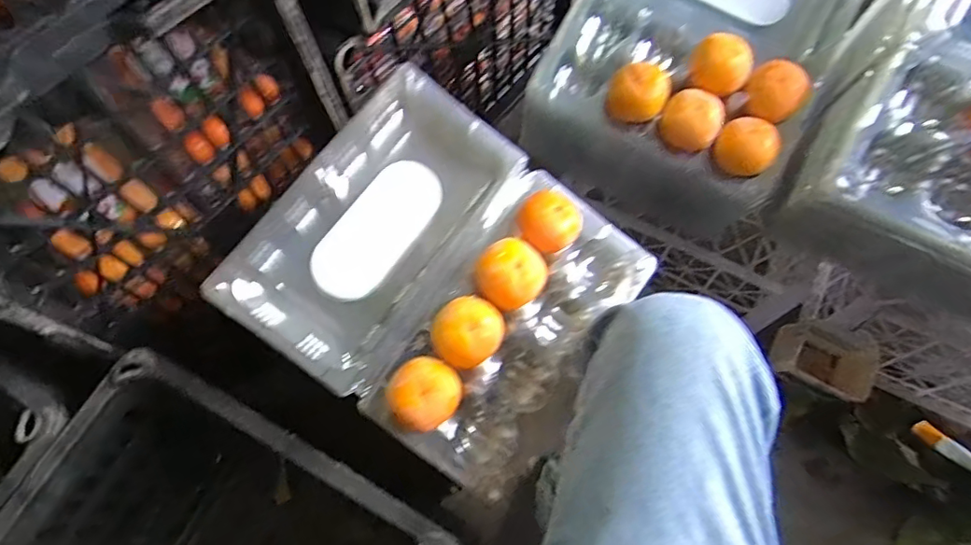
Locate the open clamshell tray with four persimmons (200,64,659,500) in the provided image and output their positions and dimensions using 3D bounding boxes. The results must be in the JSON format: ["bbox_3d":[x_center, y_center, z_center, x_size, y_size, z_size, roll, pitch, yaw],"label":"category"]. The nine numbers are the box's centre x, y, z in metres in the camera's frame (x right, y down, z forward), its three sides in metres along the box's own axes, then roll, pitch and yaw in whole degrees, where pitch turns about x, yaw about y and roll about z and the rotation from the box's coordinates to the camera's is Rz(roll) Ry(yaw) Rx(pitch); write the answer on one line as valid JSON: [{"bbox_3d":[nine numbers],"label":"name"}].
[{"bbox_3d":[-0.034,0.009,0.470,0.304,0.082,0.273,37,79,0],"label":"open clamshell tray with four persimmons"}]

